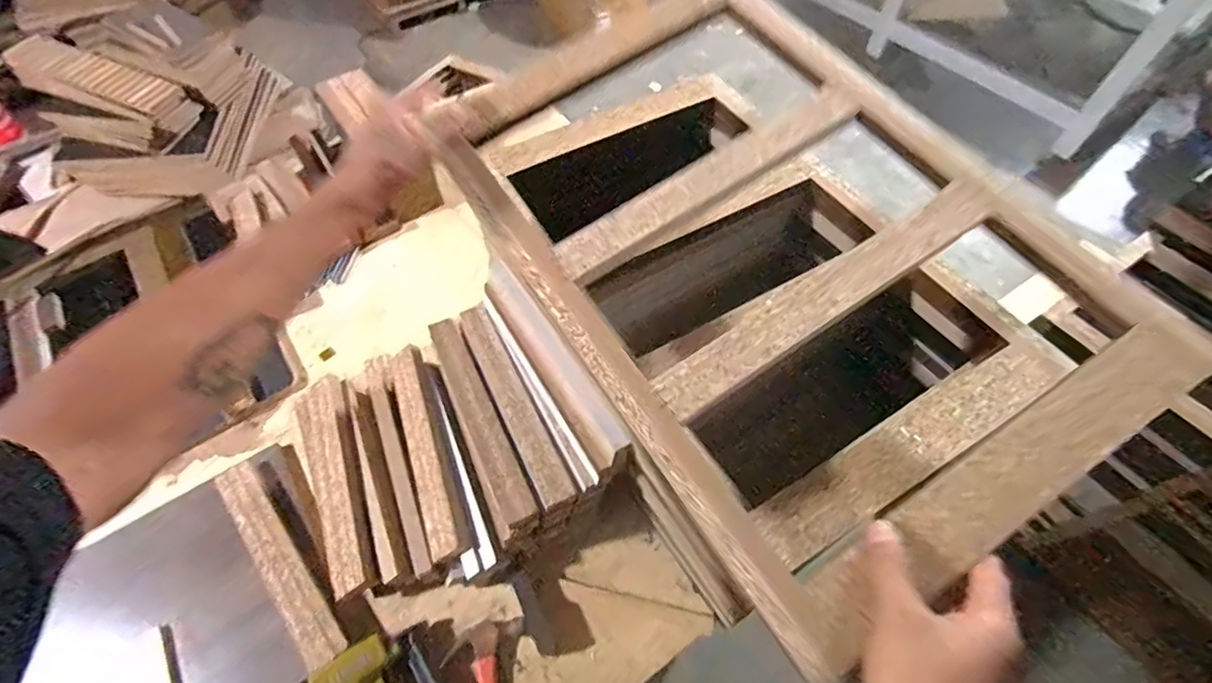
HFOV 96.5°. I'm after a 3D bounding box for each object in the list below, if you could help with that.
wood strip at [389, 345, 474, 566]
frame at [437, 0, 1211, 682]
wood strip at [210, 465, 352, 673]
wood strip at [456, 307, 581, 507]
[{"bbox_3d":[-0.240,0.138,0.725,0.062,0.032,0.293,-19,57,-11],"label":"wood strip"},{"bbox_3d":[0.126,-0.100,0.452,0.375,0.032,0.552,-33,68,-9],"label":"frame"},{"bbox_3d":[-0.419,0.274,0.689,0.046,0.015,0.304,-38,62,-21],"label":"wood strip"},{"bbox_3d":[-0.122,0.069,0.693,0.042,0.022,0.299,-25,59,-14],"label":"wood strip"}]

